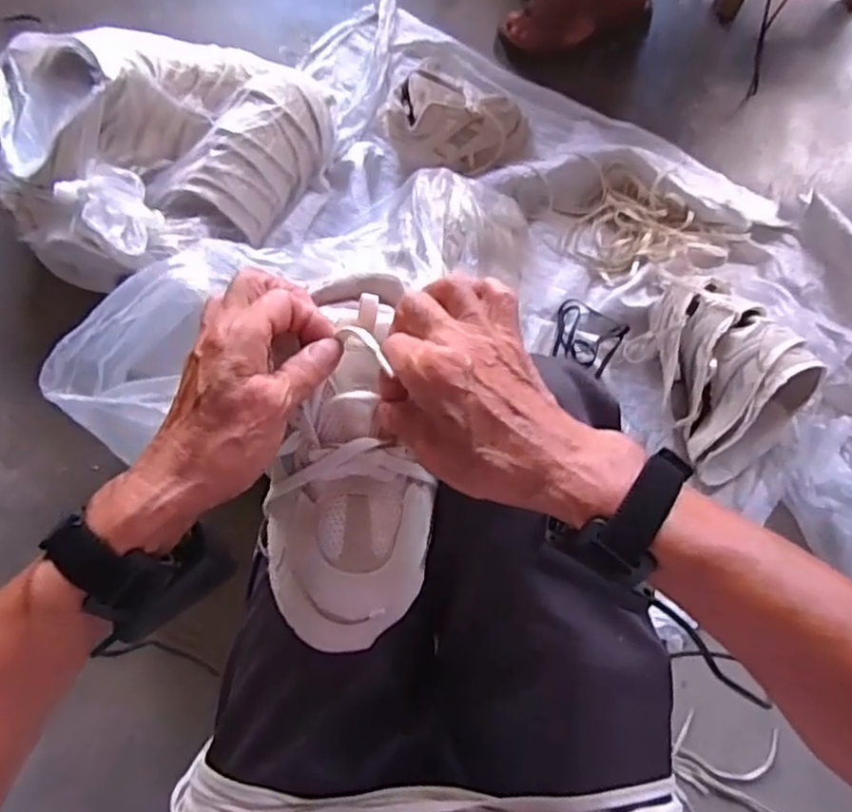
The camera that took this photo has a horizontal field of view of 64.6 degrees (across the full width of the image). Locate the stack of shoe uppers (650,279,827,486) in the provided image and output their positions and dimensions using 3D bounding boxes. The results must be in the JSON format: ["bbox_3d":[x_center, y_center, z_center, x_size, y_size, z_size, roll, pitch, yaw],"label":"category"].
[{"bbox_3d":[0.407,-0.054,0.932,0.197,0.149,0.263,-32,76,-8],"label":"stack of shoe uppers"}]

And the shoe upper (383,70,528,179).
[{"bbox_3d":[0.044,-0.441,1.067,0.219,0.104,0.117,2,74,1],"label":"shoe upper"}]

